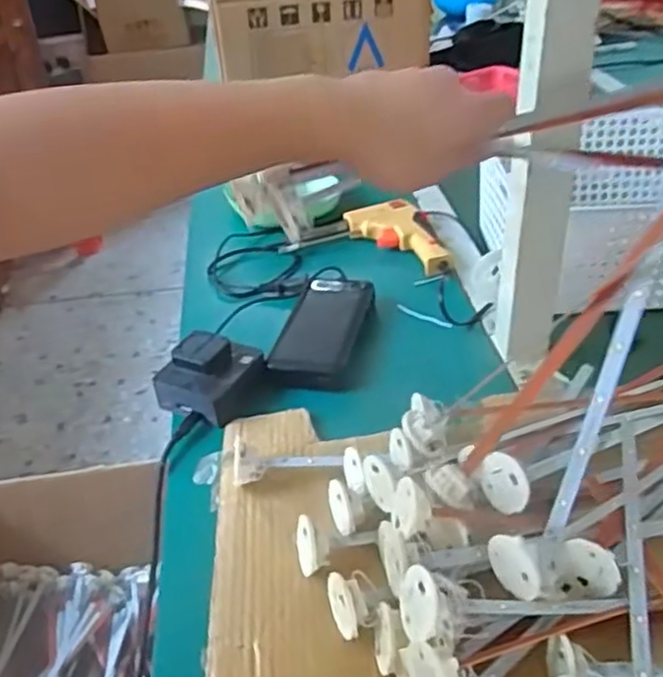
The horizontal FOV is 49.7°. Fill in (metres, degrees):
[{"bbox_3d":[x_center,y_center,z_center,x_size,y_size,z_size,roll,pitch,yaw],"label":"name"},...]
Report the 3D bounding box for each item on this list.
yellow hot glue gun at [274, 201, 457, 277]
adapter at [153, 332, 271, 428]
[{"bbox_3d":[0.058,-0.123,0.842,0.195,0.031,0.110,13,38,23],"label":"yellow hot glue gun"},{"bbox_3d":[-0.105,0.031,0.622,0.081,0.040,0.072,10,37,19],"label":"adapter"}]

